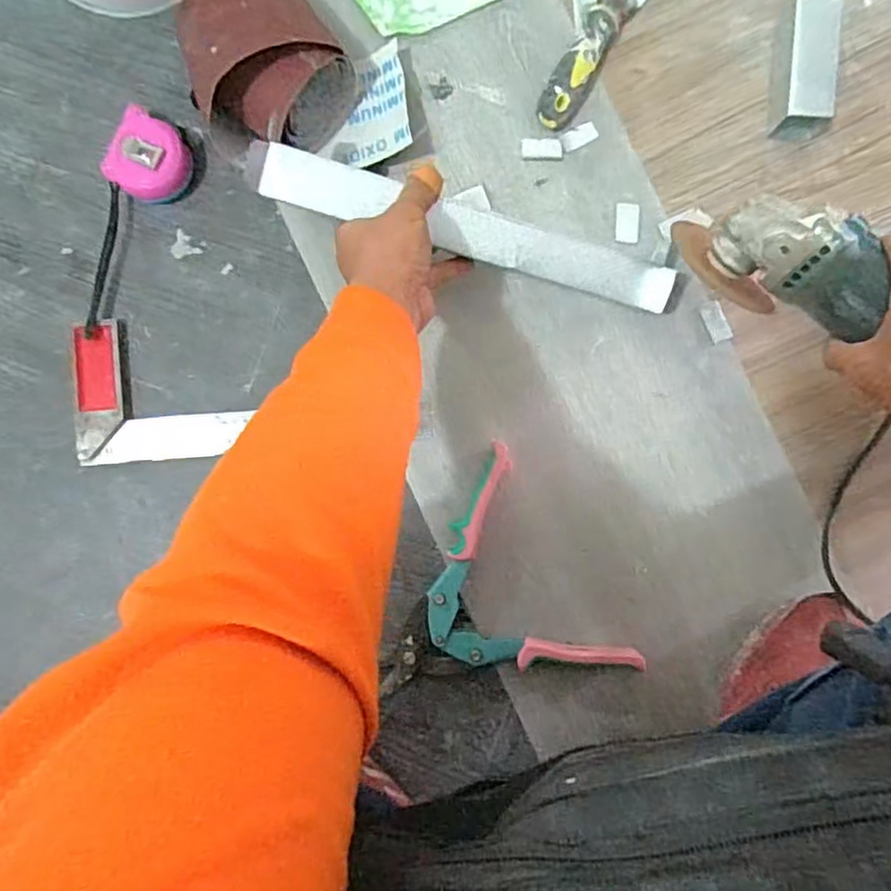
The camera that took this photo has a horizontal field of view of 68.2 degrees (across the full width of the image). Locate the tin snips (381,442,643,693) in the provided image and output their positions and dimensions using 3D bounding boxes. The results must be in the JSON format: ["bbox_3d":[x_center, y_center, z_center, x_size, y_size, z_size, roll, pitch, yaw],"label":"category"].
[{"bbox_3d":[0.031,0.143,0.556,0.189,0.031,0.208,-36,90,1],"label":"tin snips"}]

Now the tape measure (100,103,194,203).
[{"bbox_3d":[-0.251,-0.244,0.560,0.062,0.029,0.066,26,90,0],"label":"tape measure"}]

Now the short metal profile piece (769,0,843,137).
[{"bbox_3d":[0.303,-0.322,0.553,0.033,0.046,0.107,4,90,0],"label":"short metal profile piece"}]

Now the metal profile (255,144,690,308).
[{"bbox_3d":[0.024,-0.162,0.494,0.313,0.023,0.035,13,90,-13],"label":"metal profile"}]

